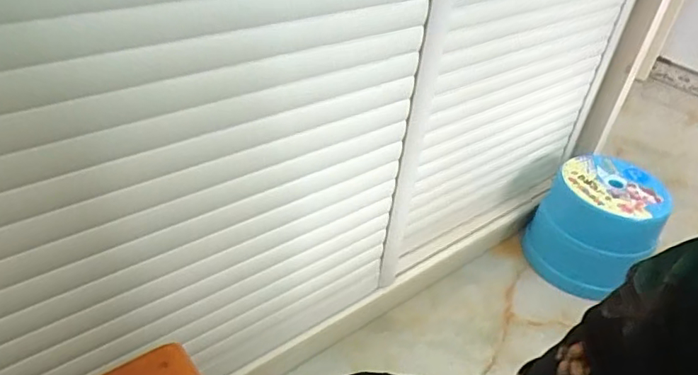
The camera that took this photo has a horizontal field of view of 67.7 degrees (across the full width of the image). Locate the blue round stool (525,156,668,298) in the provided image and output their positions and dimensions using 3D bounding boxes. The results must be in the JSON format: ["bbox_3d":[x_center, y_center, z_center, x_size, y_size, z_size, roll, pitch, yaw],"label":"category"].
[{"bbox_3d":[0.622,0.083,1.315,0.278,0.220,0.289,26,41,24],"label":"blue round stool"}]

